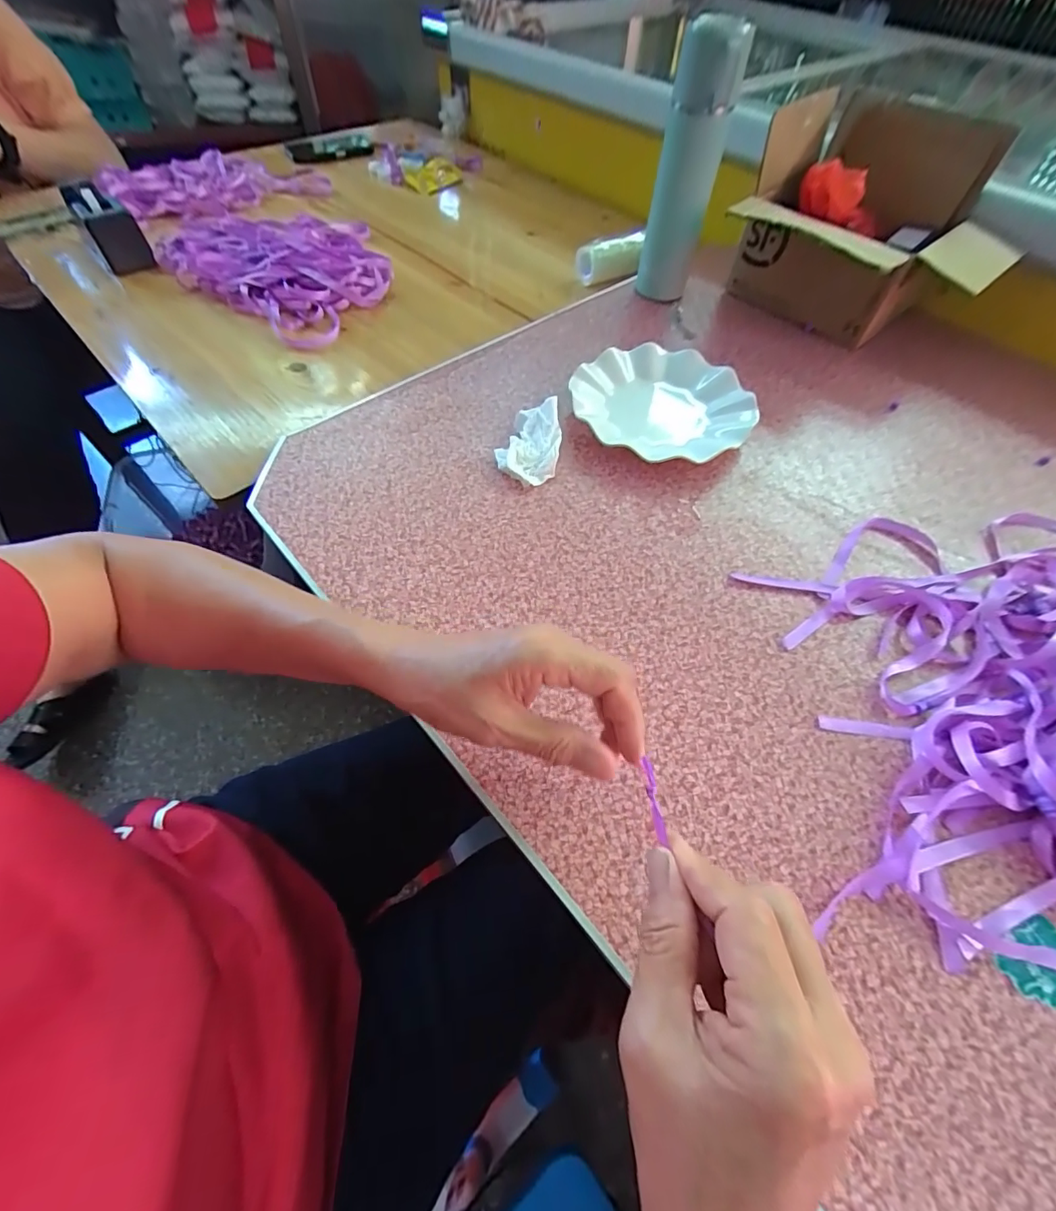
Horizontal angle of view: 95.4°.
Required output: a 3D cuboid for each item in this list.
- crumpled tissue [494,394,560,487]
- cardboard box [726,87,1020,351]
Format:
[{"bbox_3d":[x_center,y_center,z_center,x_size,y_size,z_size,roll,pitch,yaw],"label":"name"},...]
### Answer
[{"bbox_3d":[0.002,-0.162,0.474,0.058,0.029,0.092,10,59,4],"label":"crumpled tissue"},{"bbox_3d":[0.385,-0.424,0.555,0.256,0.177,0.204,39,65,20],"label":"cardboard box"}]

